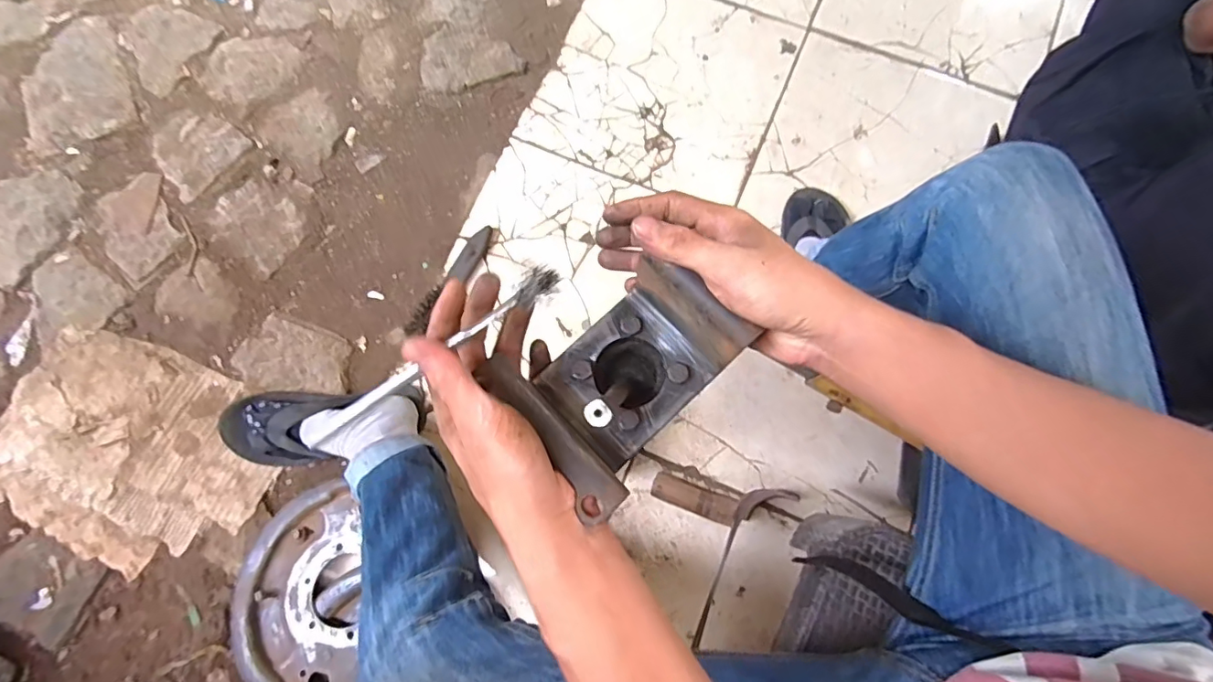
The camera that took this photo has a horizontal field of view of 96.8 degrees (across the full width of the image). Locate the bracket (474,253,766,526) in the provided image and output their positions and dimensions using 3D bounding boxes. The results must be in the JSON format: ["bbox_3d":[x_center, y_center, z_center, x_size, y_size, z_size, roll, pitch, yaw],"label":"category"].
[{"bbox_3d":[0.005,0.025,0.347,0.095,0.097,0.131,41,81,9],"label":"bracket"}]

